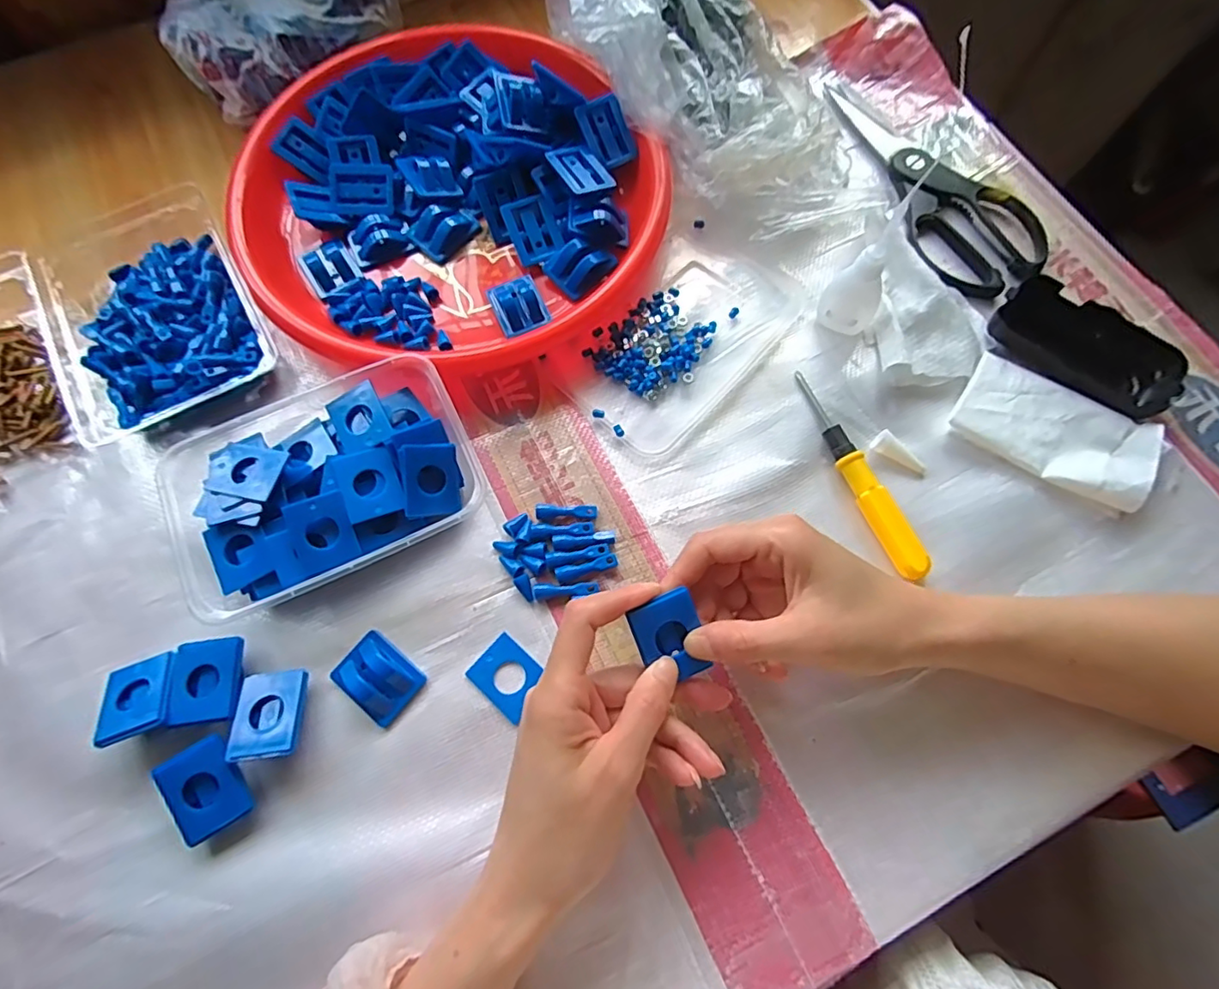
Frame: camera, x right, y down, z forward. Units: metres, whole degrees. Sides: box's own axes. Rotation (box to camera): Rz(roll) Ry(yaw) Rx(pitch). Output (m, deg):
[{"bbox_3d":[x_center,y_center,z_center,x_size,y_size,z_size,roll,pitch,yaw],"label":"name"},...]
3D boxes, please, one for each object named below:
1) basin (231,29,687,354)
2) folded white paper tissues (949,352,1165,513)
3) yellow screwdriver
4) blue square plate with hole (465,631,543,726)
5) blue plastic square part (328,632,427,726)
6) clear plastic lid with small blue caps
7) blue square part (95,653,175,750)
[{"bbox_3d":[-0.116,-0.217,0.408,0.279,0.050,0.263,0,71,1],"label":"basin"},{"bbox_3d":[0.275,-0.039,0.358,0.112,0.020,0.058,29,73,10],"label":"folded white paper tissues"},{"bbox_3d":[0.151,-0.015,0.354,0.014,0.015,0.142,-22,72,-7],"label":"yellow screwdriver"},{"bbox_3d":[-0.057,0.102,0.323,0.039,0.004,0.032,41,76,13],"label":"blue square plate with hole"},{"bbox_3d":[-0.130,0.101,0.320,0.045,0.015,0.033,38,75,13],"label":"blue plastic square part"},{"bbox_3d":[0.052,-0.104,0.388,0.162,0.009,0.091,-43,76,-13],"label":"clear plastic lid with small blue caps"},{"bbox_3d":[-0.251,0.107,0.308,0.034,0.007,0.043,-16,50,-12],"label":"blue square part"}]

